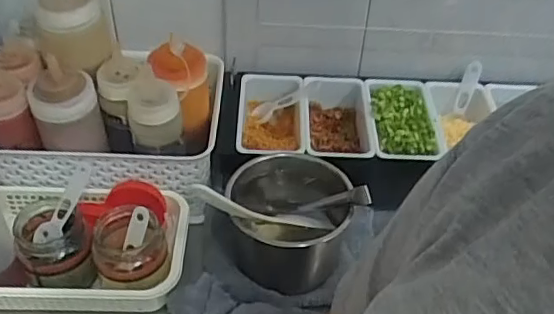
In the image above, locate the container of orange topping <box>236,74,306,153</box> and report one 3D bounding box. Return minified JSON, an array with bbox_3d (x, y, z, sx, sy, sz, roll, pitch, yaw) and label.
[{"bbox_3d":[-0.005,-0.028,0.682,0.077,0.075,0.145,1,42,-3],"label":"container of orange topping"}]

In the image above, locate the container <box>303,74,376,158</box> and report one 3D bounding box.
[{"bbox_3d":[0.070,-0.036,0.669,0.073,0.054,0.142,1,42,-2],"label":"container"}]

